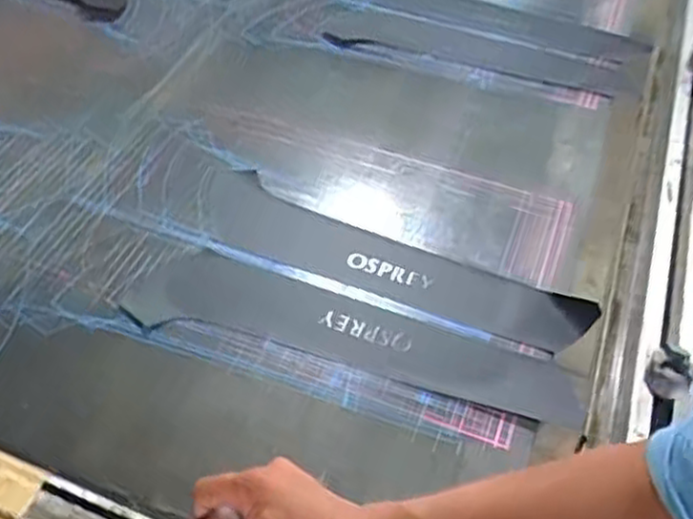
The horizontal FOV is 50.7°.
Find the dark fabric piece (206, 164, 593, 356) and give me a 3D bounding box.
[{"bbox_3d":[0.039,0.005,0.768,0.421,0.011,0.088,22,55,14],"label":"dark fabric piece"}]

